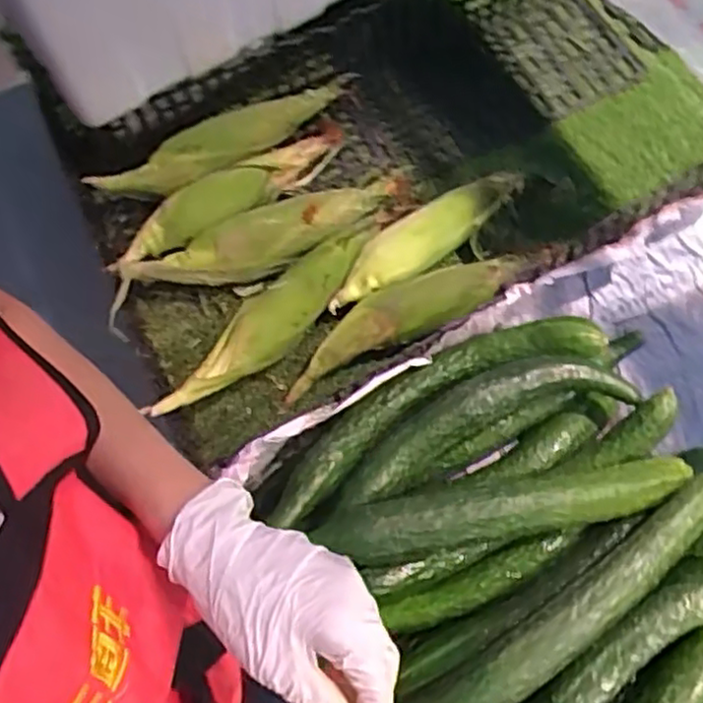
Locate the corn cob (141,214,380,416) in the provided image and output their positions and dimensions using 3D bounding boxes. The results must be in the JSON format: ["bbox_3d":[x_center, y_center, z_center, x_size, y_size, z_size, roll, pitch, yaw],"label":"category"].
[{"bbox_3d":[-0.084,-0.041,0.784,0.323,0.053,0.076,-41,72,-19],"label":"corn cob"}]

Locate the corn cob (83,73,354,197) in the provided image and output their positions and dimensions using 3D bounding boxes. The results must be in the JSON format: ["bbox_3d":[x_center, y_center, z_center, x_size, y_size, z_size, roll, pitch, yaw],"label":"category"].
[{"bbox_3d":[-0.143,-0.249,0.840,0.331,0.061,0.069,-23,66,1],"label":"corn cob"}]

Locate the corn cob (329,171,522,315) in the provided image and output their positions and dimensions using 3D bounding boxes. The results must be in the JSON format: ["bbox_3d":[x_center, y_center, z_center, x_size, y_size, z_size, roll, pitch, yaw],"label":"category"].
[{"bbox_3d":[0.087,-0.133,0.811,0.270,0.058,0.076,-32,69,-16],"label":"corn cob"}]

